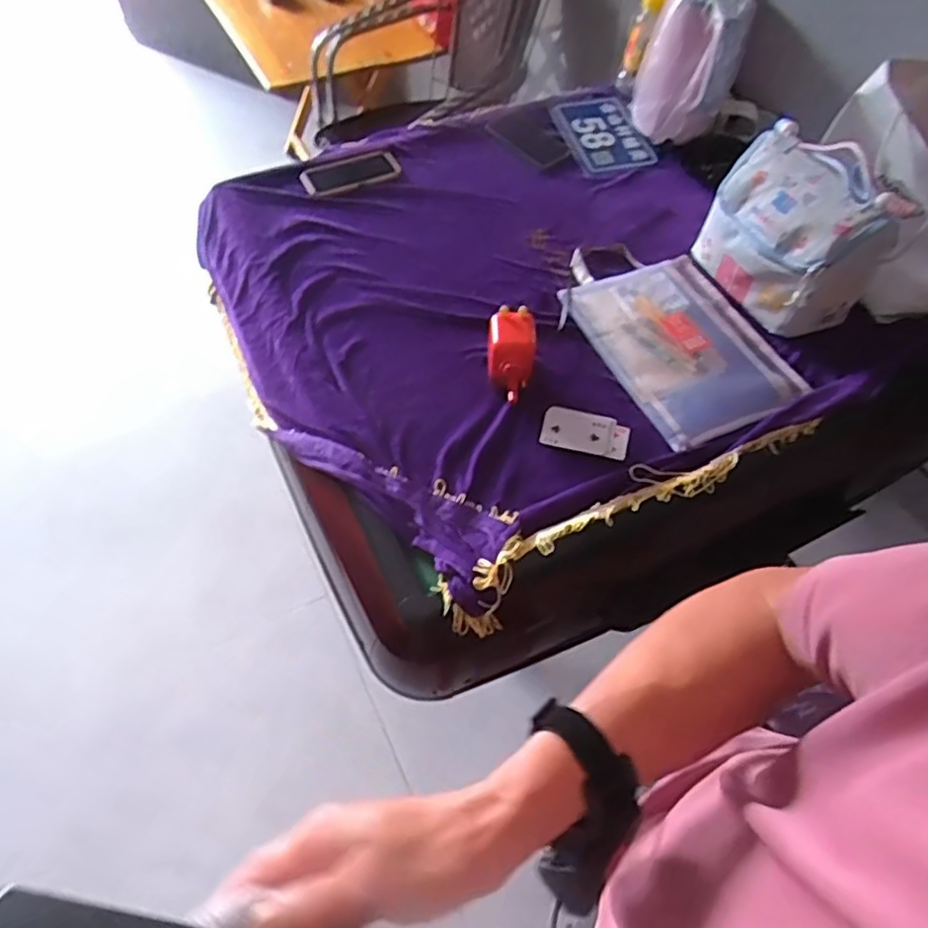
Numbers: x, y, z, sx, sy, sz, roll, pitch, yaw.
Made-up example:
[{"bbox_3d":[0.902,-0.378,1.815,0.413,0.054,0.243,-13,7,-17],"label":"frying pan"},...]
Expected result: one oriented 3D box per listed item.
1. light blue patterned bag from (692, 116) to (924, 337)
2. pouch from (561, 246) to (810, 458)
[{"bbox_3d":[0.475,-0.344,0.957,0.118,0.220,0.251,-23,58,-15],"label":"light blue patterned bag"},{"bbox_3d":[0.312,-0.196,0.978,0.237,0.019,0.355,-18,57,-12],"label":"pouch"}]

